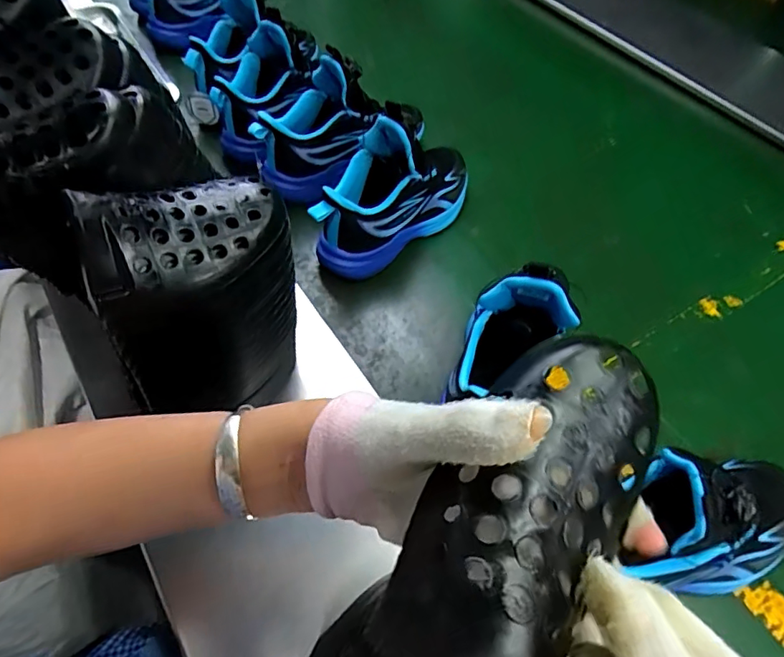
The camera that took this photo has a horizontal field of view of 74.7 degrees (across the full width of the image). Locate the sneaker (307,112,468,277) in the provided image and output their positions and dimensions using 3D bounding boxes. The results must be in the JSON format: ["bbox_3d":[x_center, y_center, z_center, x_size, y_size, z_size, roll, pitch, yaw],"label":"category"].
[{"bbox_3d":[0.006,-0.164,0.608,0.237,0.145,0.083,-38,66,-26],"label":"sneaker"}]

